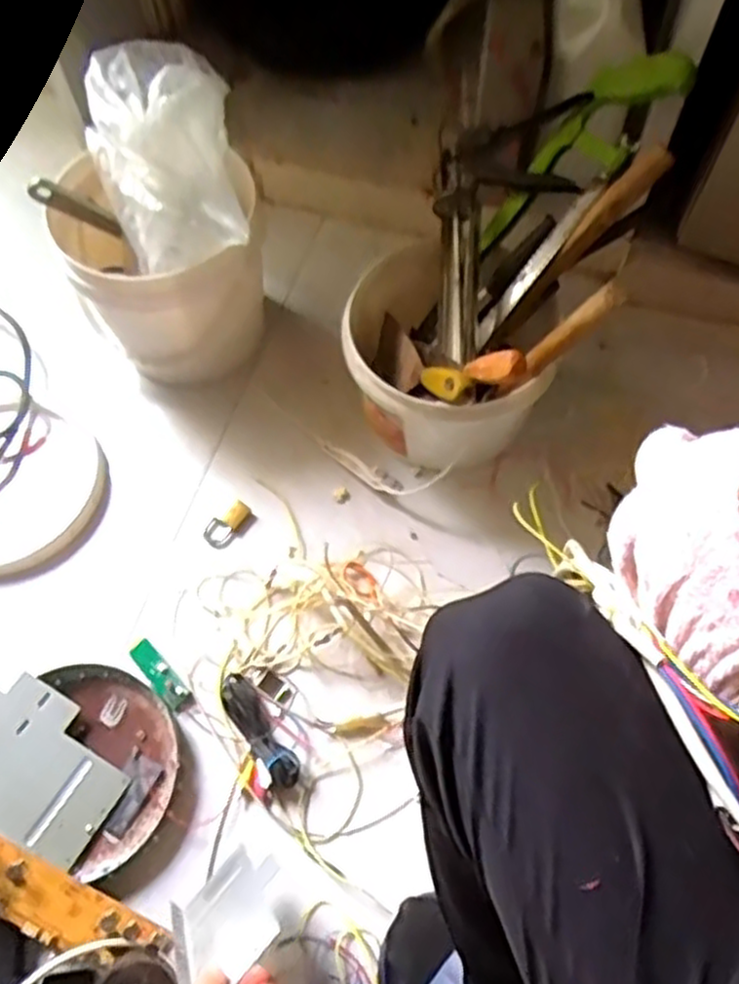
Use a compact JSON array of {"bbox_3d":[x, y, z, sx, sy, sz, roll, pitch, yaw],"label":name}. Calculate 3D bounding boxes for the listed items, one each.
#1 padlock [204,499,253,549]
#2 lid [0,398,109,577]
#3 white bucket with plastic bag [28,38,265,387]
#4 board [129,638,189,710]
[{"bbox_3d":[-0.162,0.035,0.849,0.033,0.014,0.060,40,70,18],"label":"padlock"},{"bbox_3d":[-0.409,-0.005,0.850,0.190,0.028,0.207,3,64,-6],"label":"lid"},{"bbox_3d":[-0.238,-0.309,0.832,0.210,0.274,0.286,-16,64,-8],"label":"white bucket with plastic bag"},{"bbox_3d":[-0.216,0.186,0.767,0.025,0.006,0.078,-38,69,-17],"label":"board"}]

